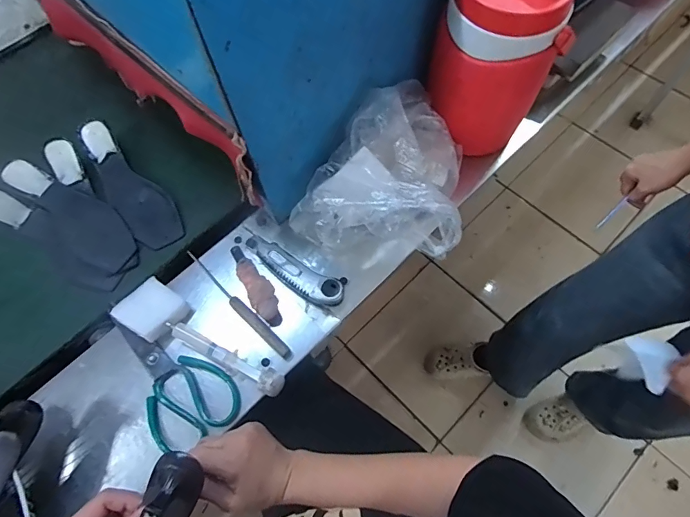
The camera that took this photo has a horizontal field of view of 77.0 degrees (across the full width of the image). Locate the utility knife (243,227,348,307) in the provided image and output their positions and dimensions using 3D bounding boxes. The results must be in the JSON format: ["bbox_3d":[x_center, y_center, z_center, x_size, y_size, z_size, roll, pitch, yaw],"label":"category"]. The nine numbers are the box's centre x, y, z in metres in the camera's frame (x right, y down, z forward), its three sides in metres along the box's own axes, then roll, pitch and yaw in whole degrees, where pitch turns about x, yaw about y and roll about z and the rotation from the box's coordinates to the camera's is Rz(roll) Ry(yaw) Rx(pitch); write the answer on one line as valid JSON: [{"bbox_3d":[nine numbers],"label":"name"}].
[{"bbox_3d":[-0.071,0.012,0.558,0.156,0.022,0.045,30,70,15],"label":"utility knife"}]

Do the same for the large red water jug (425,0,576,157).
[{"bbox_3d":[0.175,-0.243,0.528,0.129,0.222,0.118,-27,67,-9],"label":"large red water jug"}]

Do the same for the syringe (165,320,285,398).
[{"bbox_3d":[-0.141,0.115,0.512,0.154,0.018,0.024,25,69,13],"label":"syringe"}]

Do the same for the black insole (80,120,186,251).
[{"bbox_3d":[-0.318,-0.107,0.630,0.067,0.045,0.222,-38,69,-14],"label":"black insole"}]

